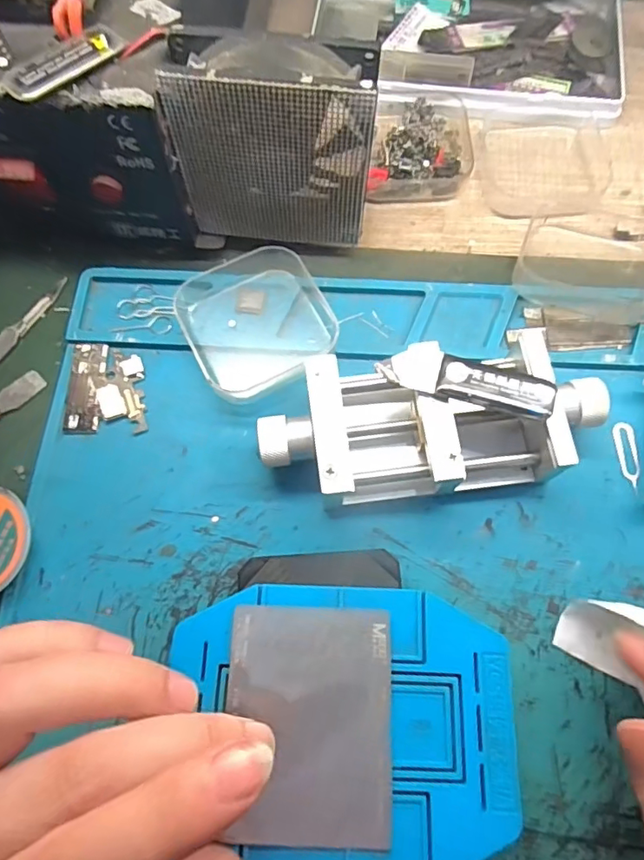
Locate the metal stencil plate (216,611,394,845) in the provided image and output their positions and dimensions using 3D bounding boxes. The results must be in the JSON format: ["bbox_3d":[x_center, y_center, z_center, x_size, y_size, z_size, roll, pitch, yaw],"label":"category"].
[{"bbox_3d":[-0.004,0.096,0.175,0.054,0.004,0.070,2,71,2],"label":"metal stencil plate"}]

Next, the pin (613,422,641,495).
[{"bbox_3d":[0.132,0.012,0.228,0.008,0.004,0.031,-6,72,6],"label":"pin"}]

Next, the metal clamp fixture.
[{"bbox_3d":[0.044,-0.002,0.218,0.135,0.031,0.053,-7,70,-1],"label":"metal clamp fixture"}]

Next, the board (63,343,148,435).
[{"bbox_3d":[-0.097,-0.019,0.241,0.036,0.004,0.043,0,71,2],"label":"board"}]

